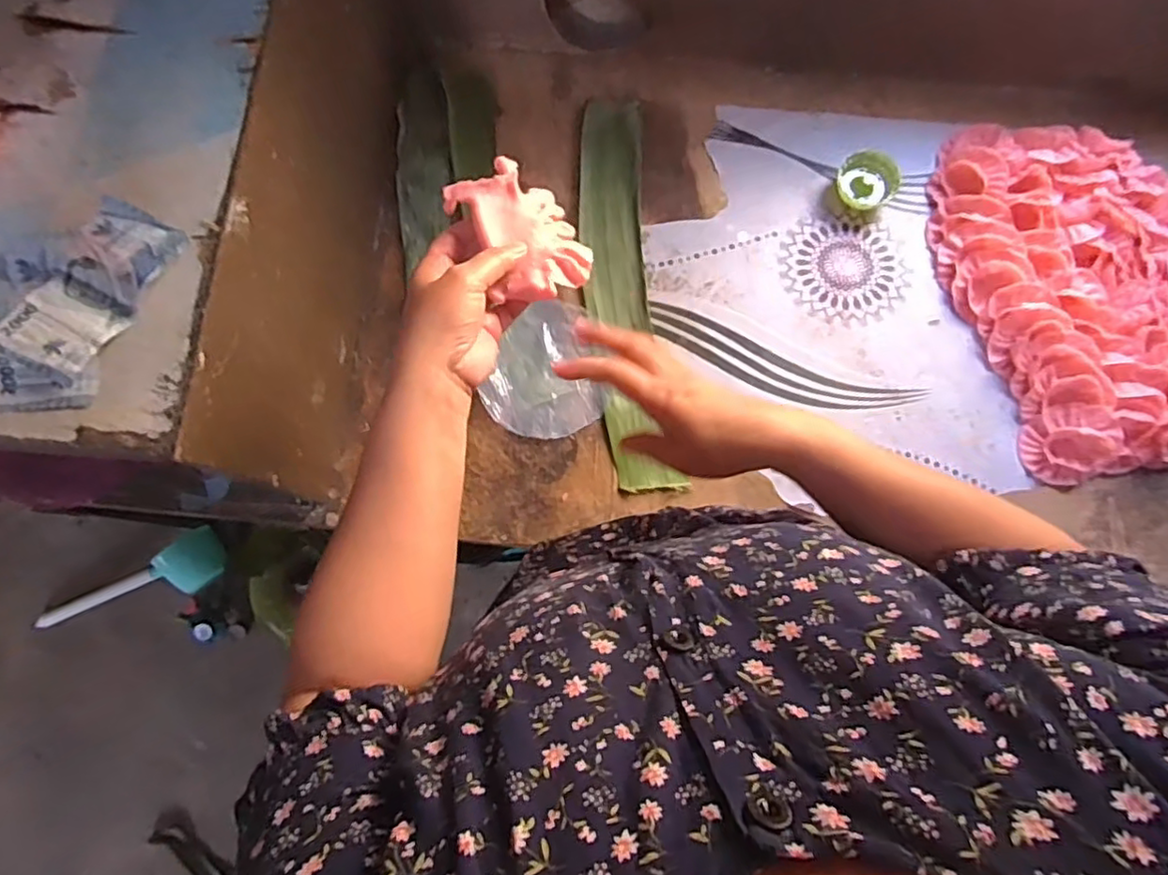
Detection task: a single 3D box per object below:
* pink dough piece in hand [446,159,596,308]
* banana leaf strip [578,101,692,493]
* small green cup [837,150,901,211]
[{"bbox_3d":[-0.040,-0.136,0.430,0.069,0.040,0.088,-30,79,-5],"label":"pink dough piece in hand"},{"bbox_3d":[0.039,-0.155,0.669,0.073,0.009,0.424,-5,78,0],"label":"banana leaf strip"},{"bbox_3d":[0.291,-0.265,0.670,0.058,0.029,0.052,35,81,8],"label":"small green cup"}]

